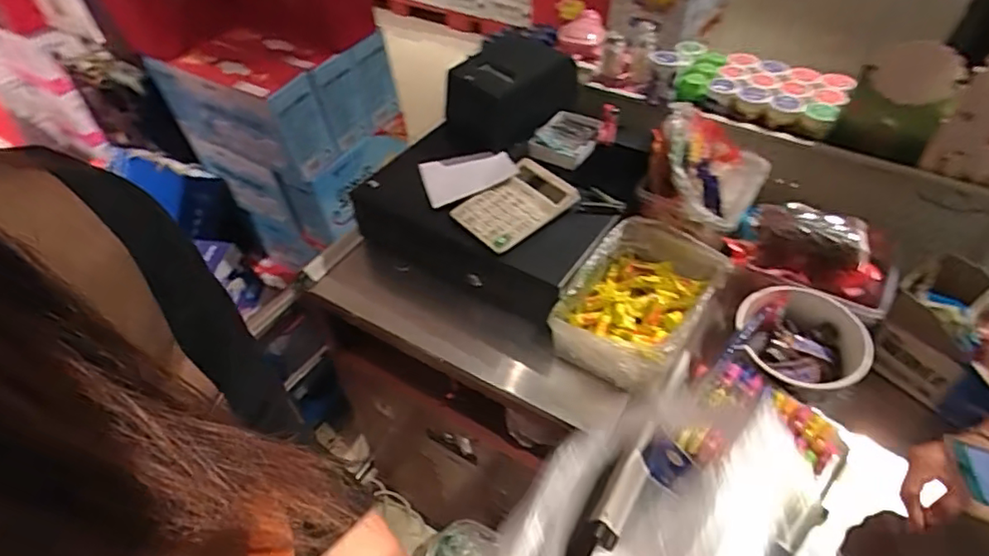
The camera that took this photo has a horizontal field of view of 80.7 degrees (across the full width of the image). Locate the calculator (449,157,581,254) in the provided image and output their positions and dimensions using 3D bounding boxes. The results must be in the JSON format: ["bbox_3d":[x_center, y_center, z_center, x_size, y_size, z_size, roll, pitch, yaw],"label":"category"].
[{"bbox_3d":[0.030,-0.116,0.885,0.163,0.027,0.115,-36,54,-27],"label":"calculator"}]

